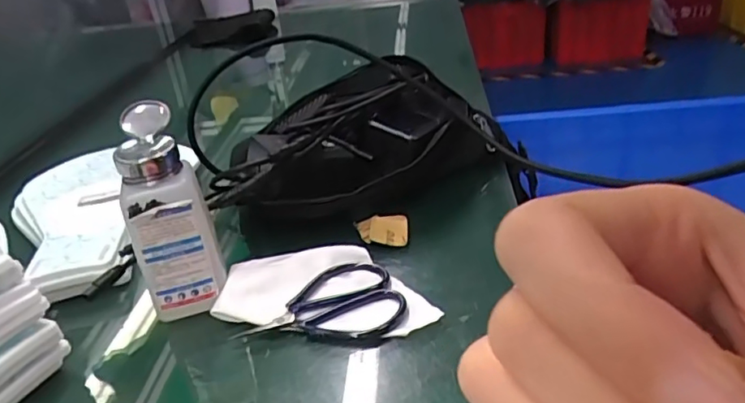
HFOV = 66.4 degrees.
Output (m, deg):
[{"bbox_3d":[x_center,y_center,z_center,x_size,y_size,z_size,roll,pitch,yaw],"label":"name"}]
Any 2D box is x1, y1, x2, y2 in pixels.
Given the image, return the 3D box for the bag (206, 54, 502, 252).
[{"bbox_3d":[-0.011,-0.062,0.549,0.272,0.109,0.172,-15,30,-14],"label":"bag"}]

